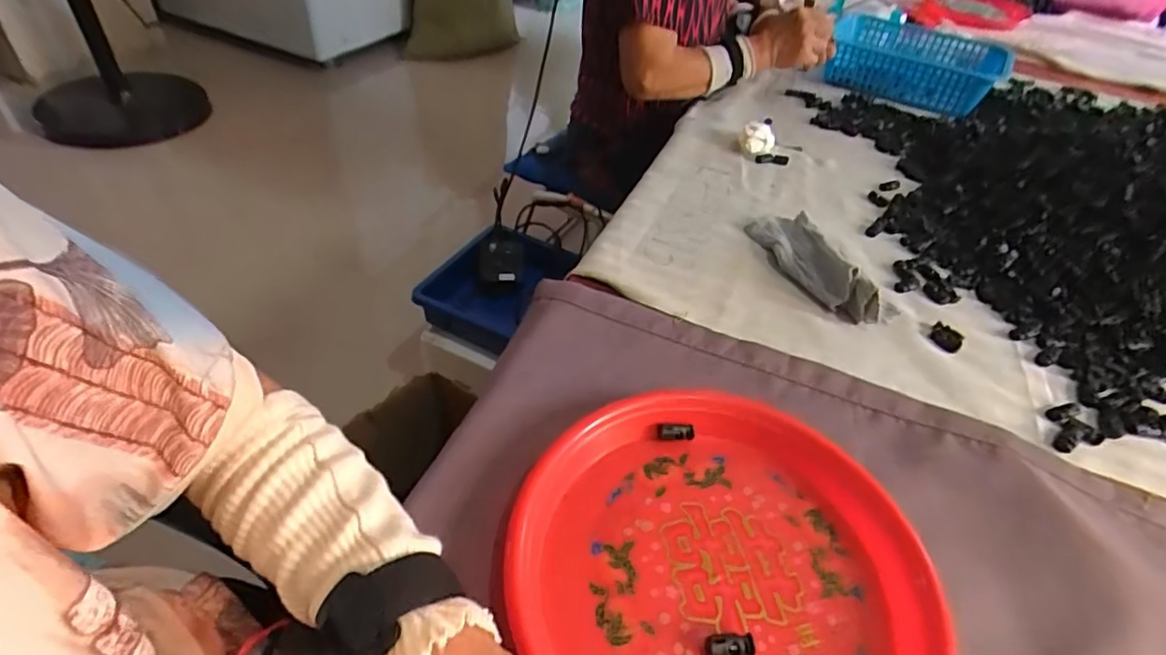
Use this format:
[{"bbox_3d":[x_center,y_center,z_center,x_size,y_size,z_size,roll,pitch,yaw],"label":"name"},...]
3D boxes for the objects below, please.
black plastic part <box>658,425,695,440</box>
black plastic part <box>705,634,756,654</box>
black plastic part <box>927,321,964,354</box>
[{"bbox_3d":[0.070,0.079,0.445,0.027,0.012,0.007,0,8,-8],"label":"black plastic part"},{"bbox_3d":[0.084,0.182,0.338,0.028,0.011,0.013,-2,44,-10],"label":"black plastic part"},{"bbox_3d":[0.345,0.010,0.562,0.028,0.010,0.026,4,43,-4],"label":"black plastic part"}]

